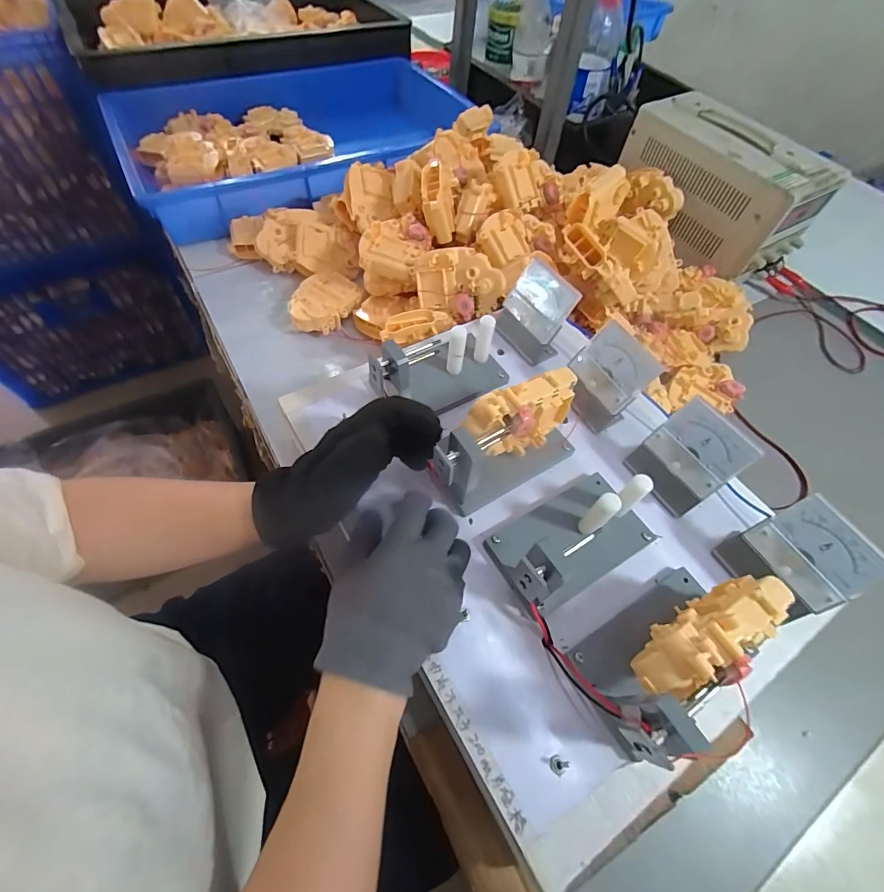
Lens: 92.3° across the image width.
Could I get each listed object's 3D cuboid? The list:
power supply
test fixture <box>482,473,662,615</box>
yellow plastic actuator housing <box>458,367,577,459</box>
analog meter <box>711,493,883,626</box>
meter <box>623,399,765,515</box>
[{"bbox_3d":[0.393,-0.381,0.613,0.128,0.136,0.265,-27,63,-19],"label":"power supply"},{"bbox_3d":[0.101,0.062,0.313,0.116,0.058,0.069,-25,62,-18],"label":"test fixture"},{"bbox_3d":[0.062,-0.020,0.331,0.092,0.062,0.032,-23,62,-17],"label":"yellow plastic actuator housing"},{"bbox_3d":[0.249,0.081,0.301,0.045,0.070,0.067,-23,62,-17],"label":"analog meter"},{"bbox_3d":[0.199,0.010,0.343,0.040,0.069,0.062,-26,63,-19],"label":"meter"}]

